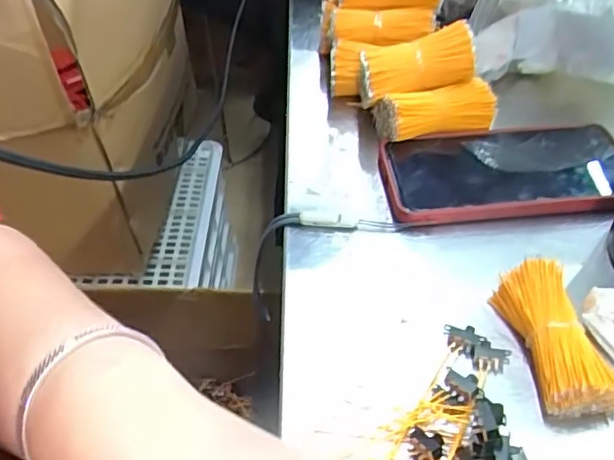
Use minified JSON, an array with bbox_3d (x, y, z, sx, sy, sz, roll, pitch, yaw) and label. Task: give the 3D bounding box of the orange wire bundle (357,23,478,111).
[{"bbox_3d":[0.080,-0.121,0.432,0.085,0.028,0.039,-18,49,1],"label":"orange wire bundle"}]

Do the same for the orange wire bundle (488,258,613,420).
[{"bbox_3d":[0.128,0.055,0.306,0.034,0.026,0.081,-9,48,-8],"label":"orange wire bundle"}]

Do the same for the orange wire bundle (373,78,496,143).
[{"bbox_3d":[0.096,-0.088,0.431,0.086,0.028,0.032,-8,48,-7],"label":"orange wire bundle"}]

